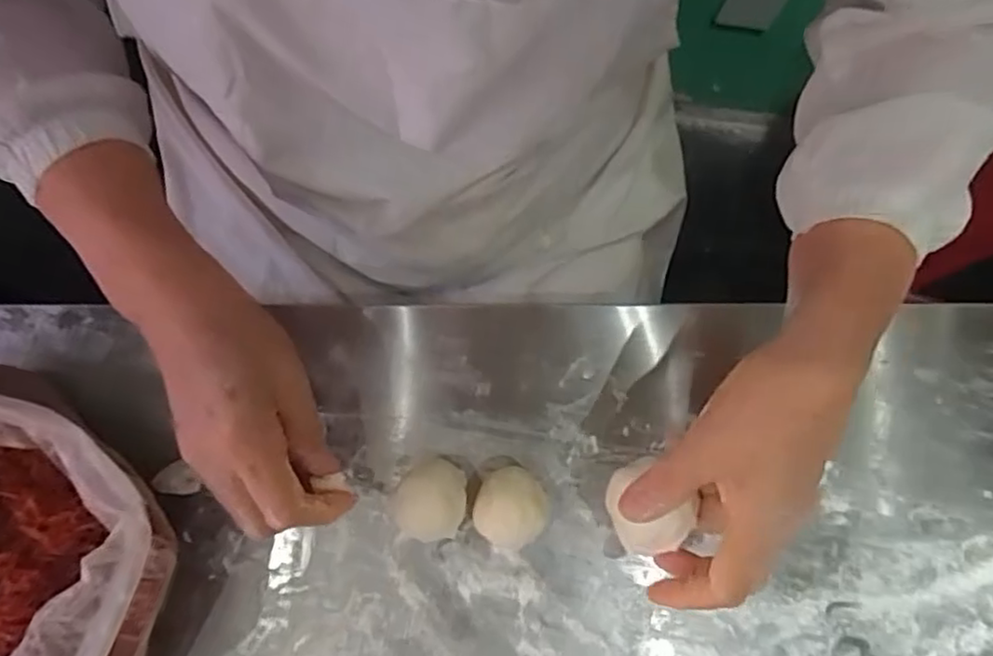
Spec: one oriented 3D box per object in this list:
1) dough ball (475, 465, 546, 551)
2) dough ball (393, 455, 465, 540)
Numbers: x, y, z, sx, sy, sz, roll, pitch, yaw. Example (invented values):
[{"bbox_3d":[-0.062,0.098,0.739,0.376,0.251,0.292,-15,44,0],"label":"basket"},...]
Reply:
[{"bbox_3d":[0.008,0.106,0.392,0.040,0.051,0.043,0,78,0],"label":"dough ball"},{"bbox_3d":[-0.040,0.104,0.399,0.042,0.040,0.045,0,78,0],"label":"dough ball"}]

